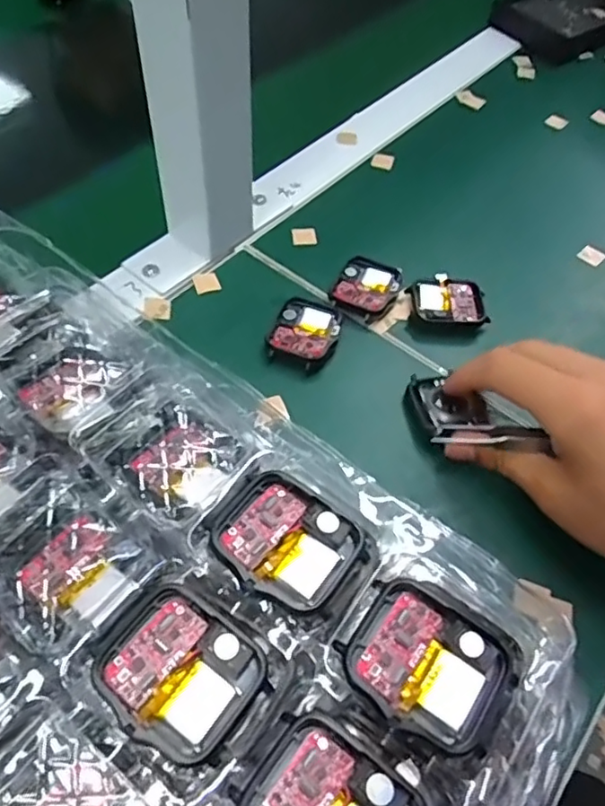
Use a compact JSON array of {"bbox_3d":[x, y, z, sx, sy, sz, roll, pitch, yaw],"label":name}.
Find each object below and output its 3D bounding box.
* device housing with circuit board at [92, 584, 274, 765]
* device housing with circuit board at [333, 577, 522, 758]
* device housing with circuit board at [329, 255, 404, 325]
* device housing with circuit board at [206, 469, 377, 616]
[{"bbox_3d":[-0.035,0.078,0.179,0.043,0.007,0.038,32,59,18],"label":"device housing with circuit board"},{"bbox_3d":[0.037,0.076,0.182,0.046,0.006,0.040,33,59,18],"label":"device housing with circuit board"},{"bbox_3d":[0.040,-0.073,0.380,0.037,0.007,0.047,28,58,15],"label":"device housing with circuit board"},{"bbox_3d":[-0.005,0.044,0.200,0.048,0.007,0.038,34,60,19],"label":"device housing with circuit board"}]

